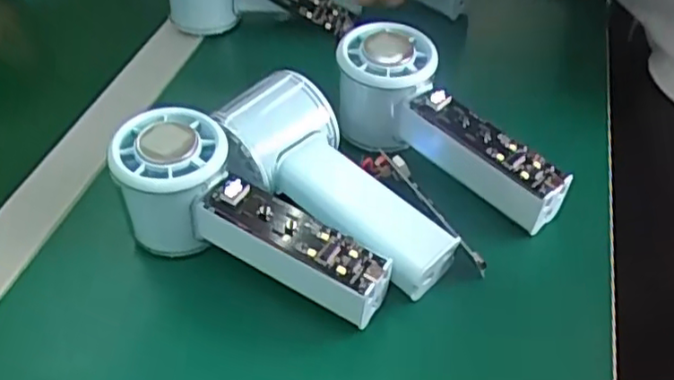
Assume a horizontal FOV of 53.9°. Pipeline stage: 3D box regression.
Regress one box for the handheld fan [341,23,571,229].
[{"bbox_3d":[0.059,-0.034,0.380,0.154,0.055,0.057,40,57,19],"label":"handheld fan"}]

